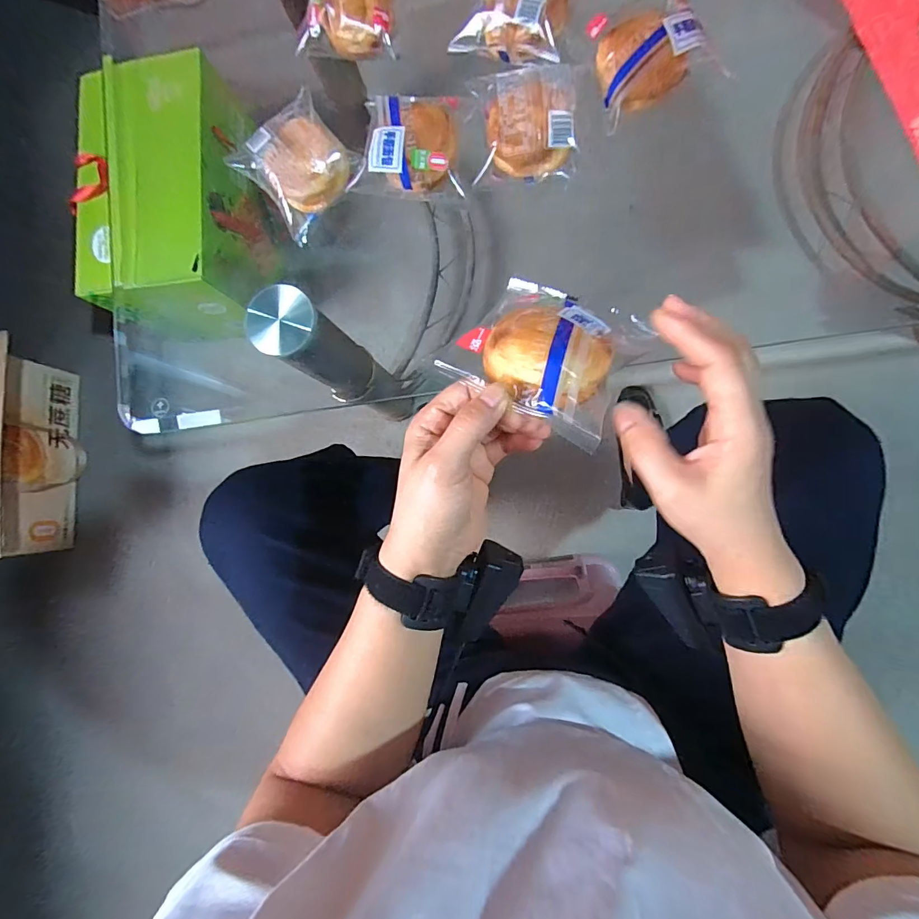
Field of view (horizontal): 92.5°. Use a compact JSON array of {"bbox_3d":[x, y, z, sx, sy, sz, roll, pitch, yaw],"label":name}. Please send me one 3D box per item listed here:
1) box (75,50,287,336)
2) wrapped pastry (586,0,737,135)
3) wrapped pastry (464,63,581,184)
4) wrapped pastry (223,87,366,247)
[{"bbox_3d":[-0.531,-0.474,0.824,0.267,0.214,0.403,-3,85,8],"label":"box"},{"bbox_3d":[0.171,-0.363,0.393,0.094,0.033,0.097,-15,83,7],"label":"wrapped pastry"},{"bbox_3d":[0.062,-0.311,0.407,0.093,0.042,0.095,-3,85,8],"label":"wrapped pastry"},{"bbox_3d":[-0.162,-0.298,0.441,0.104,0.047,0.116,-42,81,3],"label":"wrapped pastry"}]

